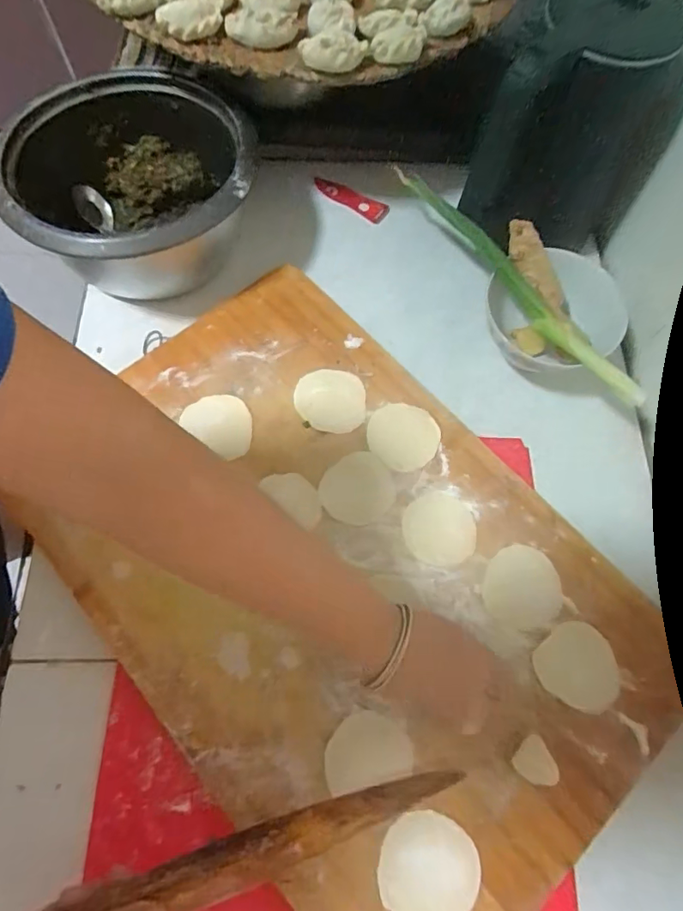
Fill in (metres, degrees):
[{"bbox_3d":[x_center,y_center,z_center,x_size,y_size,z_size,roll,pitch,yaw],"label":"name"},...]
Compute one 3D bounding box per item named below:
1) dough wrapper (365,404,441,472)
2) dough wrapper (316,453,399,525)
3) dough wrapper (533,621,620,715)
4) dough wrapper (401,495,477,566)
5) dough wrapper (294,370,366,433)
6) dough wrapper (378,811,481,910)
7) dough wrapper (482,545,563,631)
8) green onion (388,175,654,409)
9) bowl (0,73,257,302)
[{"bbox_3d":[0.059,-0.019,0.499,0.066,0.004,0.065,1,68,-2],"label":"dough wrapper"},{"bbox_3d":[0.016,0.031,0.482,0.069,0.004,0.064,1,68,-2],"label":"dough wrapper"},{"bbox_3d":[0.199,0.177,0.432,0.064,0.004,0.067,1,68,-2],"label":"dough wrapper"},{"bbox_3d":[0.089,0.067,0.472,0.065,0.004,0.063,5,68,0],"label":"dough wrapper"},{"bbox_3d":[-0.012,-0.055,0.513,0.068,0.004,0.064,5,68,0],"label":"dough wrapper"},{"bbox_3d":[0.064,0.303,0.377,0.068,0.006,0.069,-1,68,3],"label":"dough wrapper"},{"bbox_3d":[0.159,0.115,0.454,0.066,0.004,0.069,4,68,-1],"label":"dough wrapper"},{"bbox_3d":[0.165,-0.175,0.508,0.030,0.037,0.334,-30,73,-13],"label":"green onion"},{"bbox_3d":[-0.219,-0.281,0.568,0.247,0.123,0.255,-4,69,-4],"label":"bowl"}]

